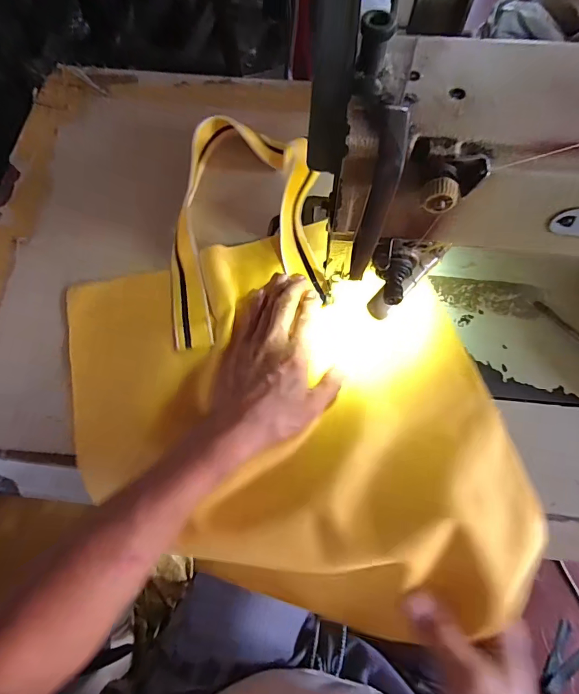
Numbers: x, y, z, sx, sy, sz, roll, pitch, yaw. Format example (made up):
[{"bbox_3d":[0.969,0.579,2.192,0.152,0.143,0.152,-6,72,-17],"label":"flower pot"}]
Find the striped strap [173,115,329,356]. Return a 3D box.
[{"bbox_3d":[-0.045,-0.131,0.394,0.149,0.046,0.253,-3,67,-1],"label":"striped strap"}]

